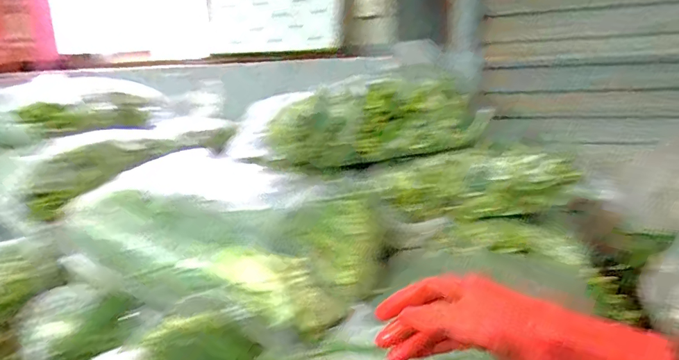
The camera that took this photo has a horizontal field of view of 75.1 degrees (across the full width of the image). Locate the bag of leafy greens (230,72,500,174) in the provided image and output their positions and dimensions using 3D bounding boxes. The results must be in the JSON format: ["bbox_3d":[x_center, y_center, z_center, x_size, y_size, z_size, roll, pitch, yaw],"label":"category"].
[{"bbox_3d":[0.047,-0.159,1.229,0.668,0.227,0.187,2,14,14],"label":"bag of leafy greens"}]

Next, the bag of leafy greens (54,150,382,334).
[{"bbox_3d":[-0.220,0.122,0.907,0.544,0.175,0.340,5,16,27],"label":"bag of leafy greens"}]

